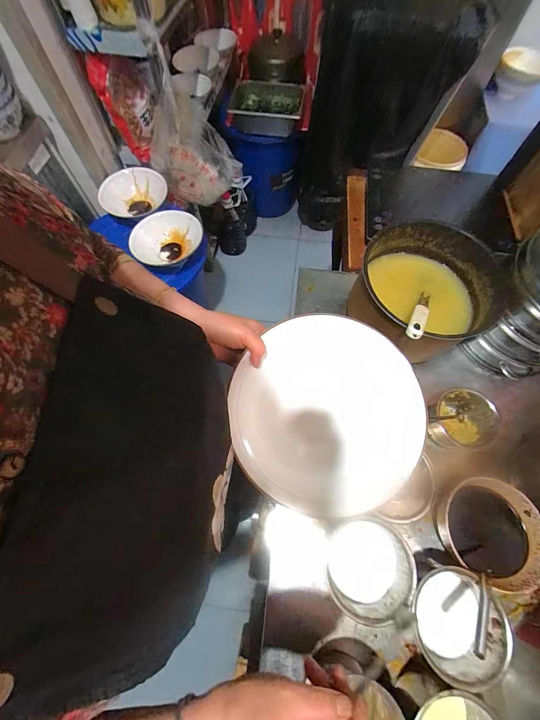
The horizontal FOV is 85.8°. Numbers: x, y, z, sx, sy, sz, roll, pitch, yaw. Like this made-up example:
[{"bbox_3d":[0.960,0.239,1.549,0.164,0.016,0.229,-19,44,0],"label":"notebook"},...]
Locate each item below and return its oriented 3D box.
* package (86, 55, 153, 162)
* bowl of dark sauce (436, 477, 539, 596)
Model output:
[{"bbox_3d":[-0.475,-0.849,0.974,0.149,0.252,0.102,35,71,12],"label":"package"},{"bbox_3d":[0.326,0.258,0.439,0.140,0.058,0.139,0,68,-1],"label":"bowl of dark sauce"}]

